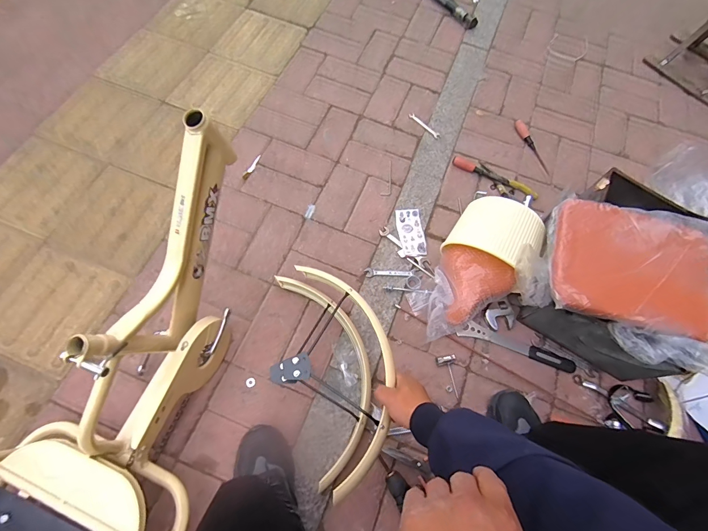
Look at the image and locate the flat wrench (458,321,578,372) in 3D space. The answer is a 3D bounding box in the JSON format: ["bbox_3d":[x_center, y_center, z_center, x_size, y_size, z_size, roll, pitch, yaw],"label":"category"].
[{"bbox_3d":[0.387,0.192,0.827,0.276,0.014,0.041,20,68,3],"label":"flat wrench"}]

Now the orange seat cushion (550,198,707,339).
[{"bbox_3d":[0.565,0.000,0.705,0.318,0.046,0.245,14,68,1],"label":"orange seat cushion"}]

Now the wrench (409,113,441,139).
[{"bbox_3d":[0.220,-0.437,1.087,0.116,0.005,0.022,43,72,7],"label":"wrench"}]

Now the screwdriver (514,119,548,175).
[{"bbox_3d":[0.549,-0.370,1.066,0.033,0.026,0.194,-19,71,-12],"label":"screwdriver"}]

